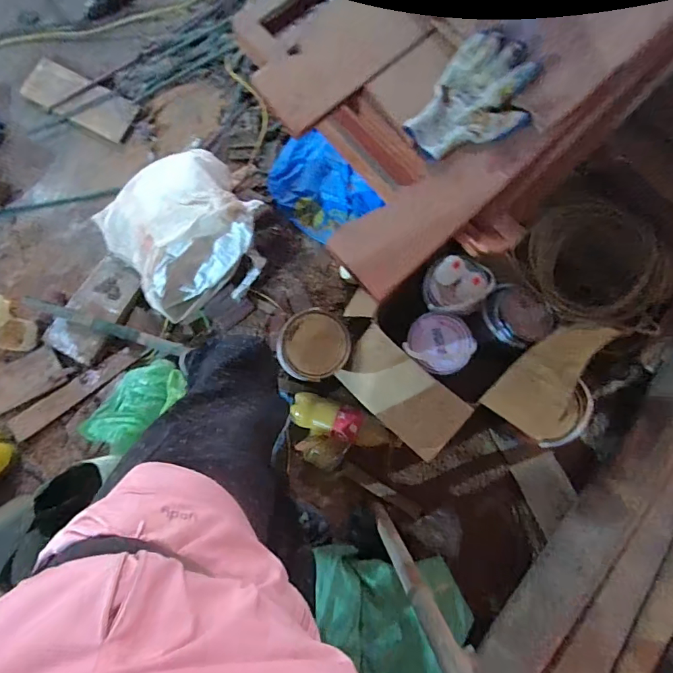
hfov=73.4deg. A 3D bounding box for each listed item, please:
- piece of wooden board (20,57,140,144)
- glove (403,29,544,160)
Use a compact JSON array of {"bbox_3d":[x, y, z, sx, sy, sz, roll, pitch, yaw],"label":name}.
[{"bbox_3d":[-0.785,-0.729,1.388,0.338,0.015,0.140,27,81,2],"label":"piece of wooden board"},{"bbox_3d":[0.204,-0.332,0.642,0.135,0.040,0.199,35,81,3],"label":"glove"}]

